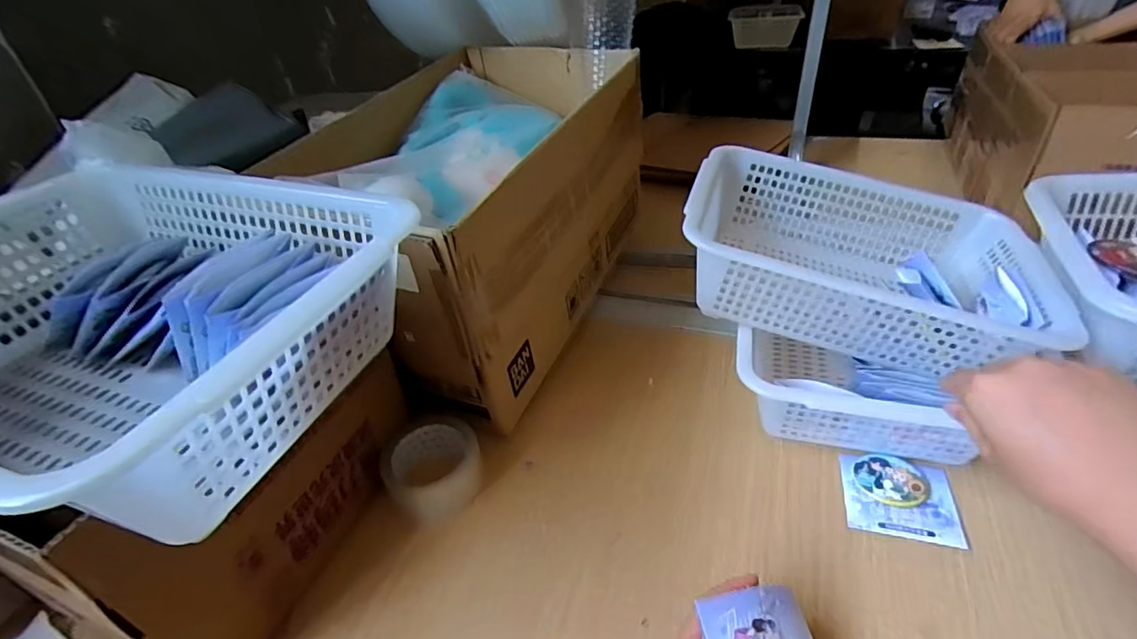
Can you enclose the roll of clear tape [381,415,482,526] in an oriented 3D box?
[{"bbox_3d":[-0.135,0.149,0.542,0.094,0.039,0.100,-3,37,2],"label":"roll of clear tape"}]

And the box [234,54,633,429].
[{"bbox_3d":[-0.134,-0.148,0.744,0.345,0.272,0.523,12,41,21],"label":"box"}]

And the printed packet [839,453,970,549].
[{"bbox_3d":[0.305,0.162,0.493,0.091,0.014,0.082,7,39,15],"label":"printed packet"}]

